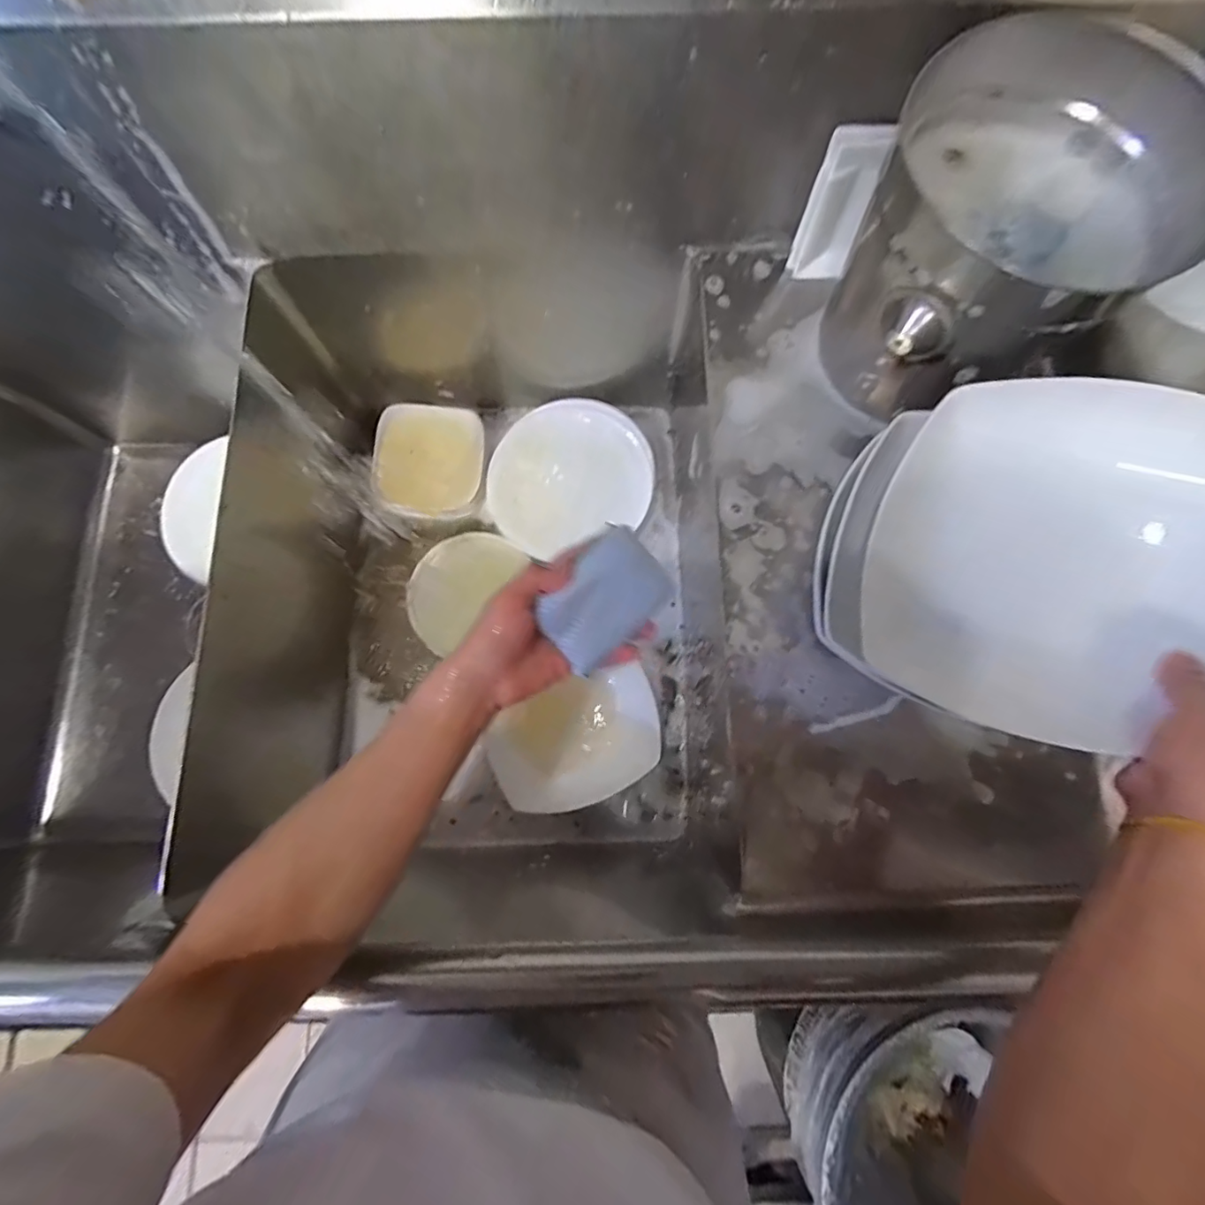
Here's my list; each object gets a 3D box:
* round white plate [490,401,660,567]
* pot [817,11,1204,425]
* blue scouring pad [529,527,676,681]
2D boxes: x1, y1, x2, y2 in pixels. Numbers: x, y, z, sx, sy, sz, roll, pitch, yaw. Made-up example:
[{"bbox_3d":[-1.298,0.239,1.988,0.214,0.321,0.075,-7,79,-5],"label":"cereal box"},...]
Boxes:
[{"bbox_3d":[-0.049,-0.178,0.761,0.234,0.042,0.222,-19,80,-4],"label":"round white plate"},{"bbox_3d":[0.291,-0.263,0.427,0.182,0.183,0.177,0,79,-1],"label":"pot"},{"bbox_3d":[0.001,-0.003,0.417,0.103,0.014,0.073,-39,103,-12],"label":"blue scouring pad"}]

